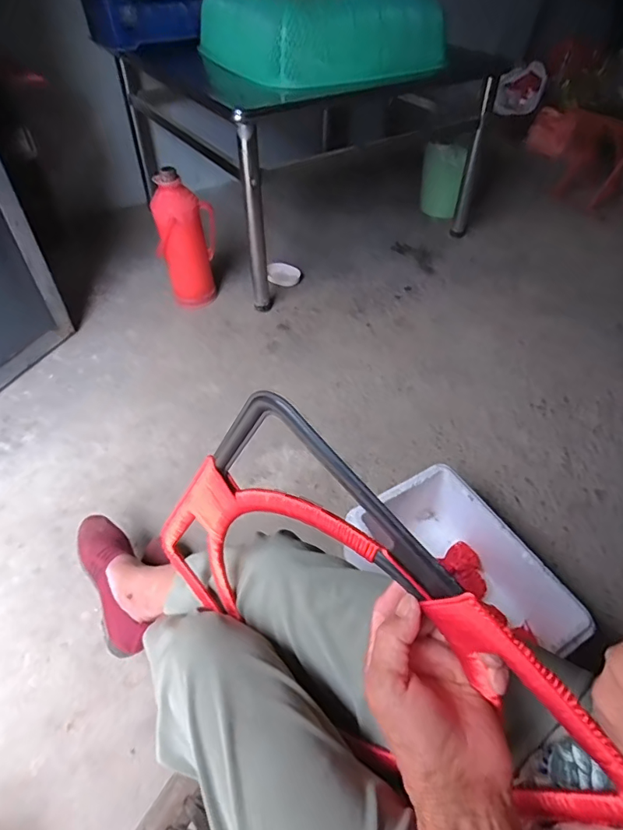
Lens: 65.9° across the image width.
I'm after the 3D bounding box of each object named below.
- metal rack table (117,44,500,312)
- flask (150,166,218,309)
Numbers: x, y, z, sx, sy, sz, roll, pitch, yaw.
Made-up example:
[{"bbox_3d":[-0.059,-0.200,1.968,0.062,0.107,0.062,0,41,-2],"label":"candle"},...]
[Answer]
[{"bbox_3d":[-0.060,-0.960,1.693,0.900,0.516,0.950,-25,52,-23],"label":"metal rack table"},{"bbox_3d":[-0.359,-0.495,1.394,0.125,0.365,0.127,11,47,12],"label":"flask"}]

